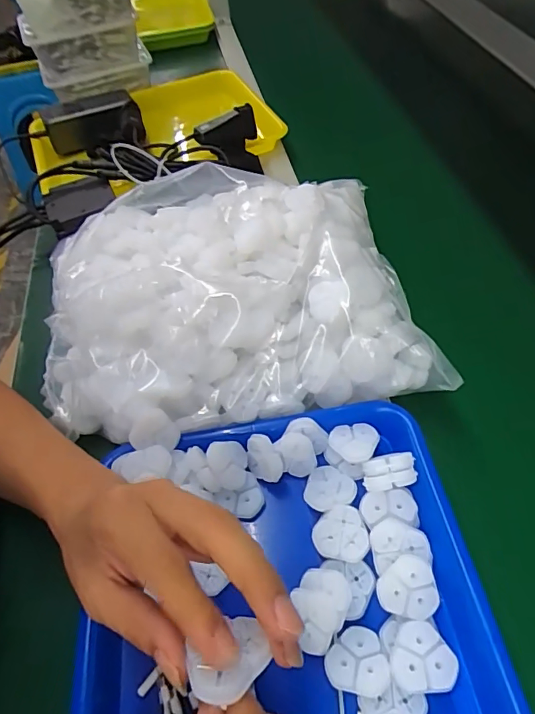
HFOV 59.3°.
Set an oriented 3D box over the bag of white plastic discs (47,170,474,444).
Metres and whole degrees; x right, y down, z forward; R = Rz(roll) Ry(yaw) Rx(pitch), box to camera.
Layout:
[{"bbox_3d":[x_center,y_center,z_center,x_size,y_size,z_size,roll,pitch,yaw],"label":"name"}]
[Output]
[{"bbox_3d":[-0.041,-0.062,0.415,0.319,0.081,0.263,-11,53,-2],"label":"bag of white plastic discs"}]

